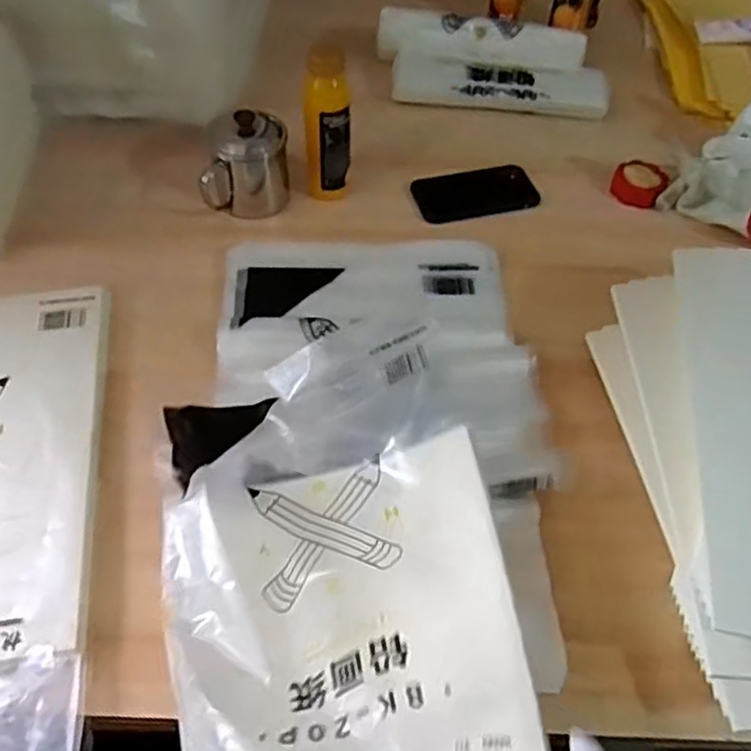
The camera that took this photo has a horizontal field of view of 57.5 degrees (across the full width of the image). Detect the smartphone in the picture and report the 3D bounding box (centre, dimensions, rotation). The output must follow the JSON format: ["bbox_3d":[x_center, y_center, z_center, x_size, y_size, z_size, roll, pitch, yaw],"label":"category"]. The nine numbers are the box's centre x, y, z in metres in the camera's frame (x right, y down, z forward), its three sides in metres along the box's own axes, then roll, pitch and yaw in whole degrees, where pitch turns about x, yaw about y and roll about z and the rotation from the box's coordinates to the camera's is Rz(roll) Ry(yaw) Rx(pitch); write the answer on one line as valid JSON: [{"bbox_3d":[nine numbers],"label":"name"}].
[{"bbox_3d":[0.123,-0.226,0.847,0.149,0.009,0.086,-14,56,-13],"label":"smartphone"}]

